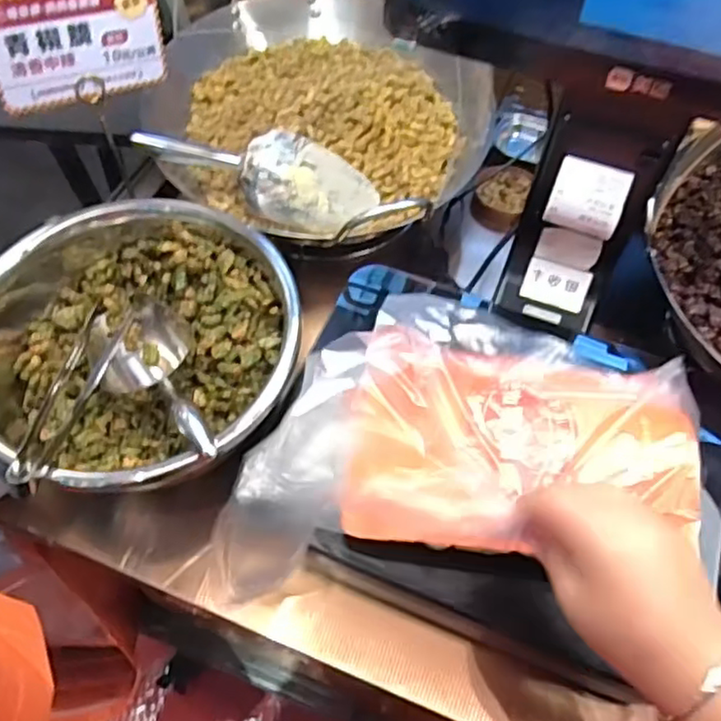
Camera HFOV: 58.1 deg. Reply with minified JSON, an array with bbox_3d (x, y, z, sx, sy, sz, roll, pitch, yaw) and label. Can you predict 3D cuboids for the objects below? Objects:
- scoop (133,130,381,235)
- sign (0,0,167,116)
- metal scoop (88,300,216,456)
[{"bbox_3d":[-0.109,-0.194,0.678,0.245,0.085,0.064,9,58,4],"label":"scoop"},{"bbox_3d":[-0.232,-0.262,0.538,0.140,0.099,0.008,-24,60,-24],"label":"sign"},{"bbox_3d":[-0.181,0.014,0.576,0.091,0.044,0.236,-26,35,-17],"label":"metal scoop"}]

